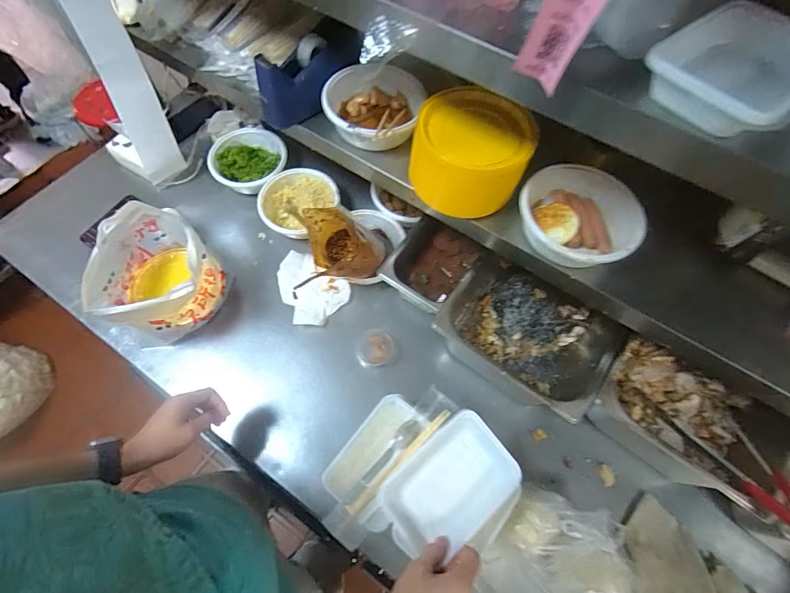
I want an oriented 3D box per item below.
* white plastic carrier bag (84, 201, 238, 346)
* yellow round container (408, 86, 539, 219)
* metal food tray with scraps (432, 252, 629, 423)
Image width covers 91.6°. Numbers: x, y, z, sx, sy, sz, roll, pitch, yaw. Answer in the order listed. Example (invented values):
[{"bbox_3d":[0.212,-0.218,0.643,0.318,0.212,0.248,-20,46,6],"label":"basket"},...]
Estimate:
[{"bbox_3d":[-0.423,-0.020,0.694,0.196,0.184,0.205,36,68,14],"label":"white plastic carrier bag"},{"bbox_3d":[0.110,-0.211,0.570,0.161,0.099,0.155,1,64,-2],"label":"yellow round container"},{"bbox_3d":[0.254,0.060,0.747,0.291,0.091,0.251,37,69,15],"label":"metal food tray with scraps"}]

